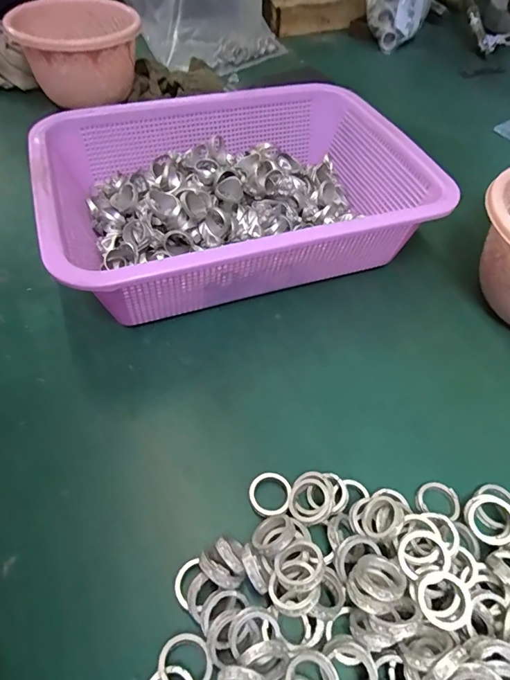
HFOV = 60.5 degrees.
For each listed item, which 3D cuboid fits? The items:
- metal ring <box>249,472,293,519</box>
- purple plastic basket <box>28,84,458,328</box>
[{"bbox_3d":[0.009,0.092,0.260,0.025,0.010,0.026,0,52,-1],"label":"metal ring"},{"bbox_3d":[-0.014,-0.124,0.380,0.312,0.081,0.221,-15,54,-14],"label":"purple plastic basket"}]

